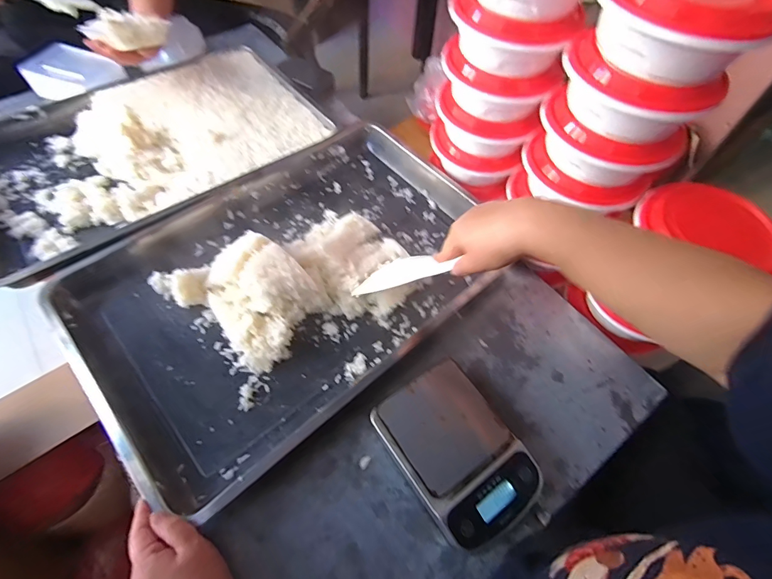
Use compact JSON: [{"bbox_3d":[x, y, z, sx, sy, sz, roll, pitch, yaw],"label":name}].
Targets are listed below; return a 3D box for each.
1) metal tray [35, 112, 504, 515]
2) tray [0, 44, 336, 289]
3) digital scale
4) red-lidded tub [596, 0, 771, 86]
[{"bbox_3d":[-0.129,-0.030,0.600,0.582,0.059,0.405,-37,66,-22],"label":"metal tray"},{"bbox_3d":[-0.423,-0.263,0.729,0.587,0.050,0.400,-38,67,-23],"label":"tray"},{"bbox_3d":[0.087,0.192,0.481,0.136,0.041,0.190,-31,64,-20],"label":"digital scale"},{"bbox_3d":[0.286,-0.255,0.386,0.140,0.068,0.140,1,58,-2],"label":"red-lidded tub"}]

